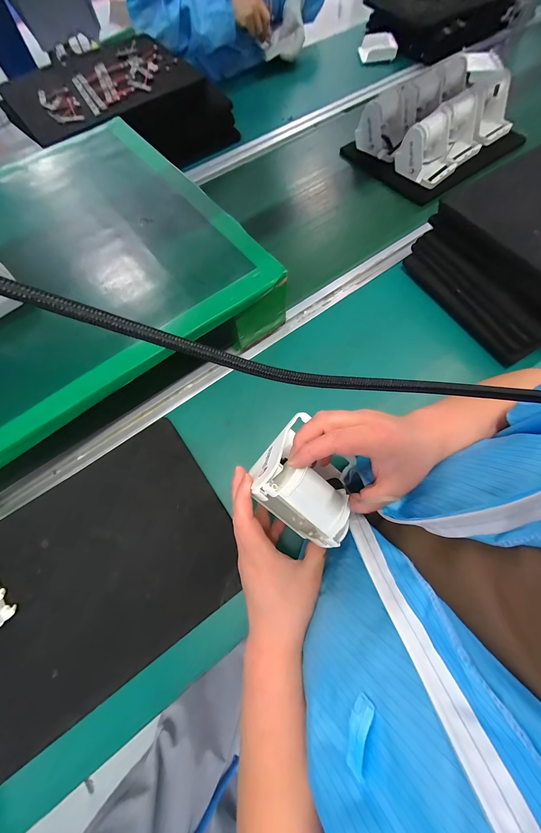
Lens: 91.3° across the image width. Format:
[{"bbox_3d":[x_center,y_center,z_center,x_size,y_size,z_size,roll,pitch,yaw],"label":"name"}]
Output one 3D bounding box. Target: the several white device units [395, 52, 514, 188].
[{"bbox_3d":[0.405,-0.611,0.563,0.294,0.089,0.100,-41,74,-11],"label":"several white device units"}]

